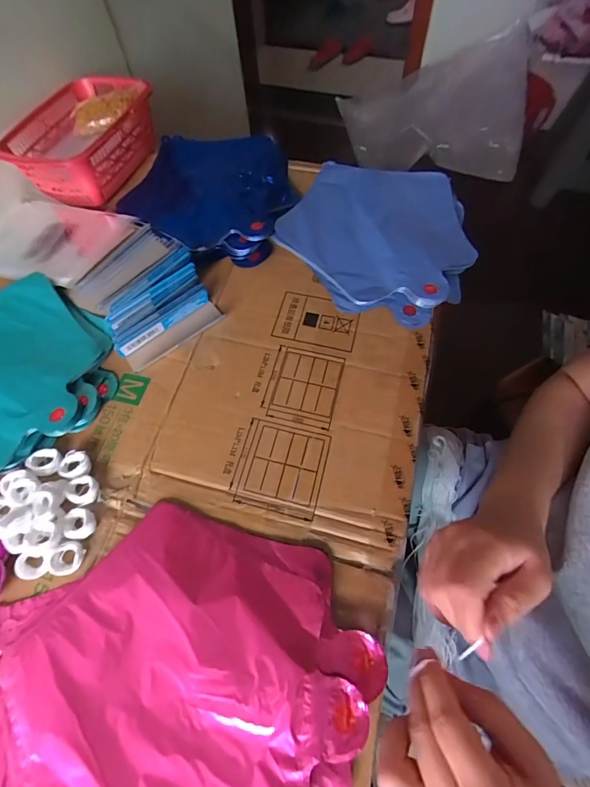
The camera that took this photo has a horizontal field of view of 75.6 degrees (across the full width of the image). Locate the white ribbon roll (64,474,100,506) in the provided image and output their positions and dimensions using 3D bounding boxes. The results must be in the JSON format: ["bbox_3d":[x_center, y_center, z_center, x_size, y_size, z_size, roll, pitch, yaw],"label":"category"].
[{"bbox_3d":[-0.191,0.087,0.342,0.029,0.010,0.024,15,65,10],"label":"white ribbon roll"}]

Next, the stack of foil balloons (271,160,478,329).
[{"bbox_3d":[0.103,-0.205,0.478,0.227,0.014,0.245,15,64,10],"label":"stack of foil balloons"}]

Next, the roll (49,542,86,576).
[{"bbox_3d":[-0.192,0.140,0.321,0.023,0.008,0.027,10,64,7],"label":"roll"}]

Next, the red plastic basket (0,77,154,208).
[{"bbox_3d":[-0.298,-0.360,0.552,0.147,0.086,0.219,16,65,10],"label":"red plastic basket"}]

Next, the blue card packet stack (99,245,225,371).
[{"bbox_3d":[-0.150,-0.096,0.417,0.116,0.037,0.090,-35,67,-15],"label":"blue card packet stack"}]

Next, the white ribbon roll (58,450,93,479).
[{"bbox_3d":[-0.203,0.067,0.354,0.028,0.010,0.026,-1,63,2],"label":"white ribbon roll"}]

